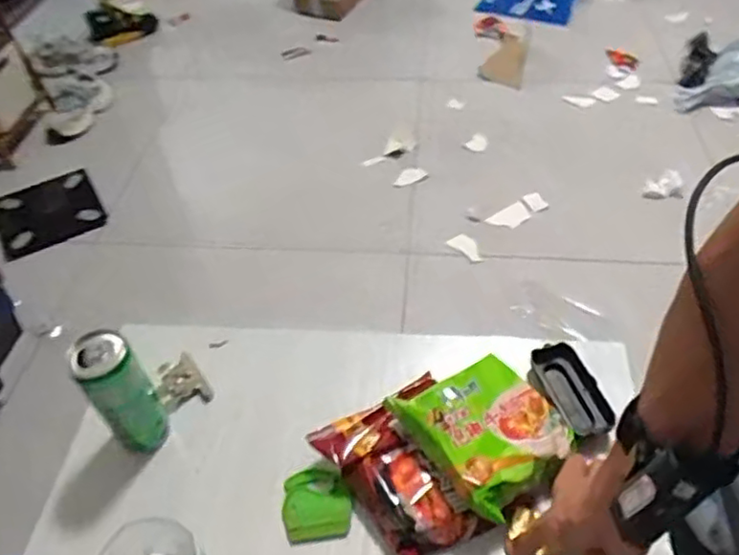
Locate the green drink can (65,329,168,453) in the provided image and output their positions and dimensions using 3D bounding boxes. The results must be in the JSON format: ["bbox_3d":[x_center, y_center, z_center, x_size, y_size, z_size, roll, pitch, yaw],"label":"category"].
[{"bbox_3d":[-0.243,0.115,0.628,0.054,0.140,0.058,-2,47,2],"label":"green drink can"}]

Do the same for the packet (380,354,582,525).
[{"bbox_3d":[0.115,0.144,0.617,0.138,0.035,0.128,-19,47,-33],"label":"packet"}]

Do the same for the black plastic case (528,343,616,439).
[{"bbox_3d":[0.212,0.122,0.679,0.050,0.036,0.108,-11,47,-6],"label":"black plastic case"}]

